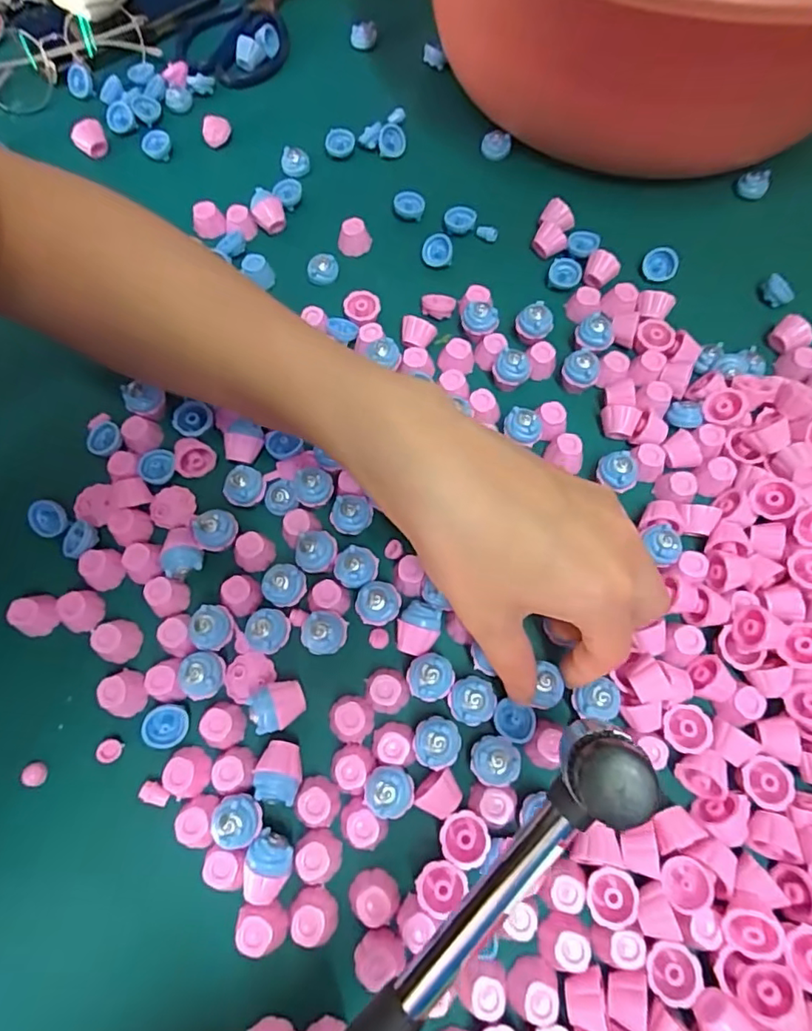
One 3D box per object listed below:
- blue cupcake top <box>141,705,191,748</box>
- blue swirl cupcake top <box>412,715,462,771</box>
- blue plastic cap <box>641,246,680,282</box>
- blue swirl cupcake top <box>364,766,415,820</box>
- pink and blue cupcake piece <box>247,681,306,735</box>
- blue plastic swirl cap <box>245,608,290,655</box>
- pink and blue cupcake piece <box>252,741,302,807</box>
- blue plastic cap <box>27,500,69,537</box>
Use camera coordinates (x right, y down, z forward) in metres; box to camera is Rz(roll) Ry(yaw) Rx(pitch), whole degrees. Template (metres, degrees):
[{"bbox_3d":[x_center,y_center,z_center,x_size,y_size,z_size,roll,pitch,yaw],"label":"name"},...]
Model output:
[{"bbox_3d":[-0.109,0.095,0.253,0.019,0.008,0.018,0,70,1],"label":"blue cupcake top"},{"bbox_3d":[0.014,0.098,0.241,0.020,0.010,0.021,0,70,1],"label":"blue swirl cupcake top"},{"bbox_3d":[0.157,-0.154,0.344,0.021,0.011,0.019,24,114,22],"label":"blue plastic cap"},{"bbox_3d":[-0.007,0.115,0.234,0.020,0.011,0.020,0,70,1],"label":"blue swirl cupcake top"},{"bbox_3d":[-0.058,0.087,0.253,0.024,0.016,0.019,-20,71,-6],"label":"pink and blue cupcake piece"},{"bbox_3d":[-0.064,0.054,0.261,0.016,0.021,0.019,11,70,5],"label":"blue plastic swirl cap"},{"bbox_3d":[-0.054,0.112,0.244,0.019,0.017,0.023,14,70,6],"label":"pink and blue cupcake piece"},{"bbox_3d":[-0.184,0.002,0.287,0.019,0.004,0.018,0,89,-7],"label":"blue plastic cap"}]

